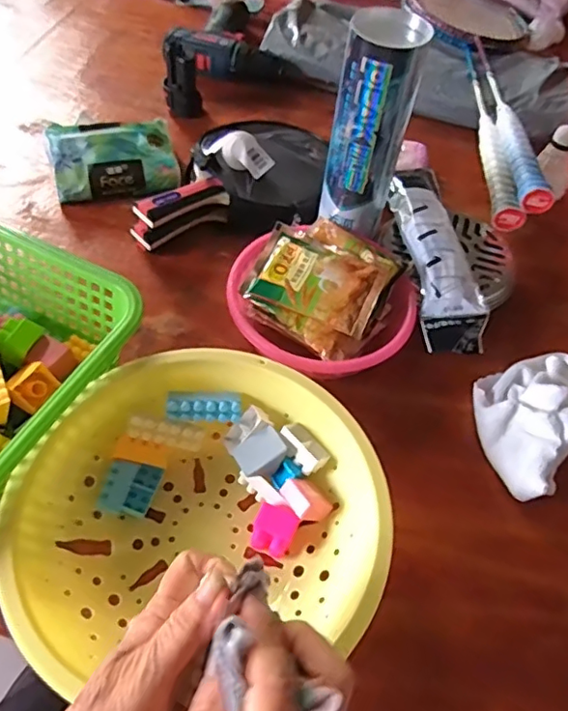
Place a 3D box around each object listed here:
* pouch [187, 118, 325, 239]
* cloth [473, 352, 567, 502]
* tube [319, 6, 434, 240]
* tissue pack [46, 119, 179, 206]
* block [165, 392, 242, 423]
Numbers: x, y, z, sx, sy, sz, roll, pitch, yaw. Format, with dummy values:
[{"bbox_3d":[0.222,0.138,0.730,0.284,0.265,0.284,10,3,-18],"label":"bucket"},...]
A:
[{"bbox_3d":[-0.029,-0.213,0.645,0.155,0.071,0.176,8,54,2],"label":"pouch"},{"bbox_3d":[0.220,0.041,0.502,0.097,0.046,0.163,38,60,21],"label":"cloth"},{"bbox_3d":[0.078,-0.200,0.530,0.065,0.197,0.055,12,54,5],"label":"tube"},{"bbox_3d":[-0.190,-0.218,0.642,0.134,0.062,0.080,-11,56,-12],"label":"tissue pack"},{"bbox_3d":[-0.063,0.042,0.460,0.058,0.012,0.023,-2,95,-10],"label":"block"}]

